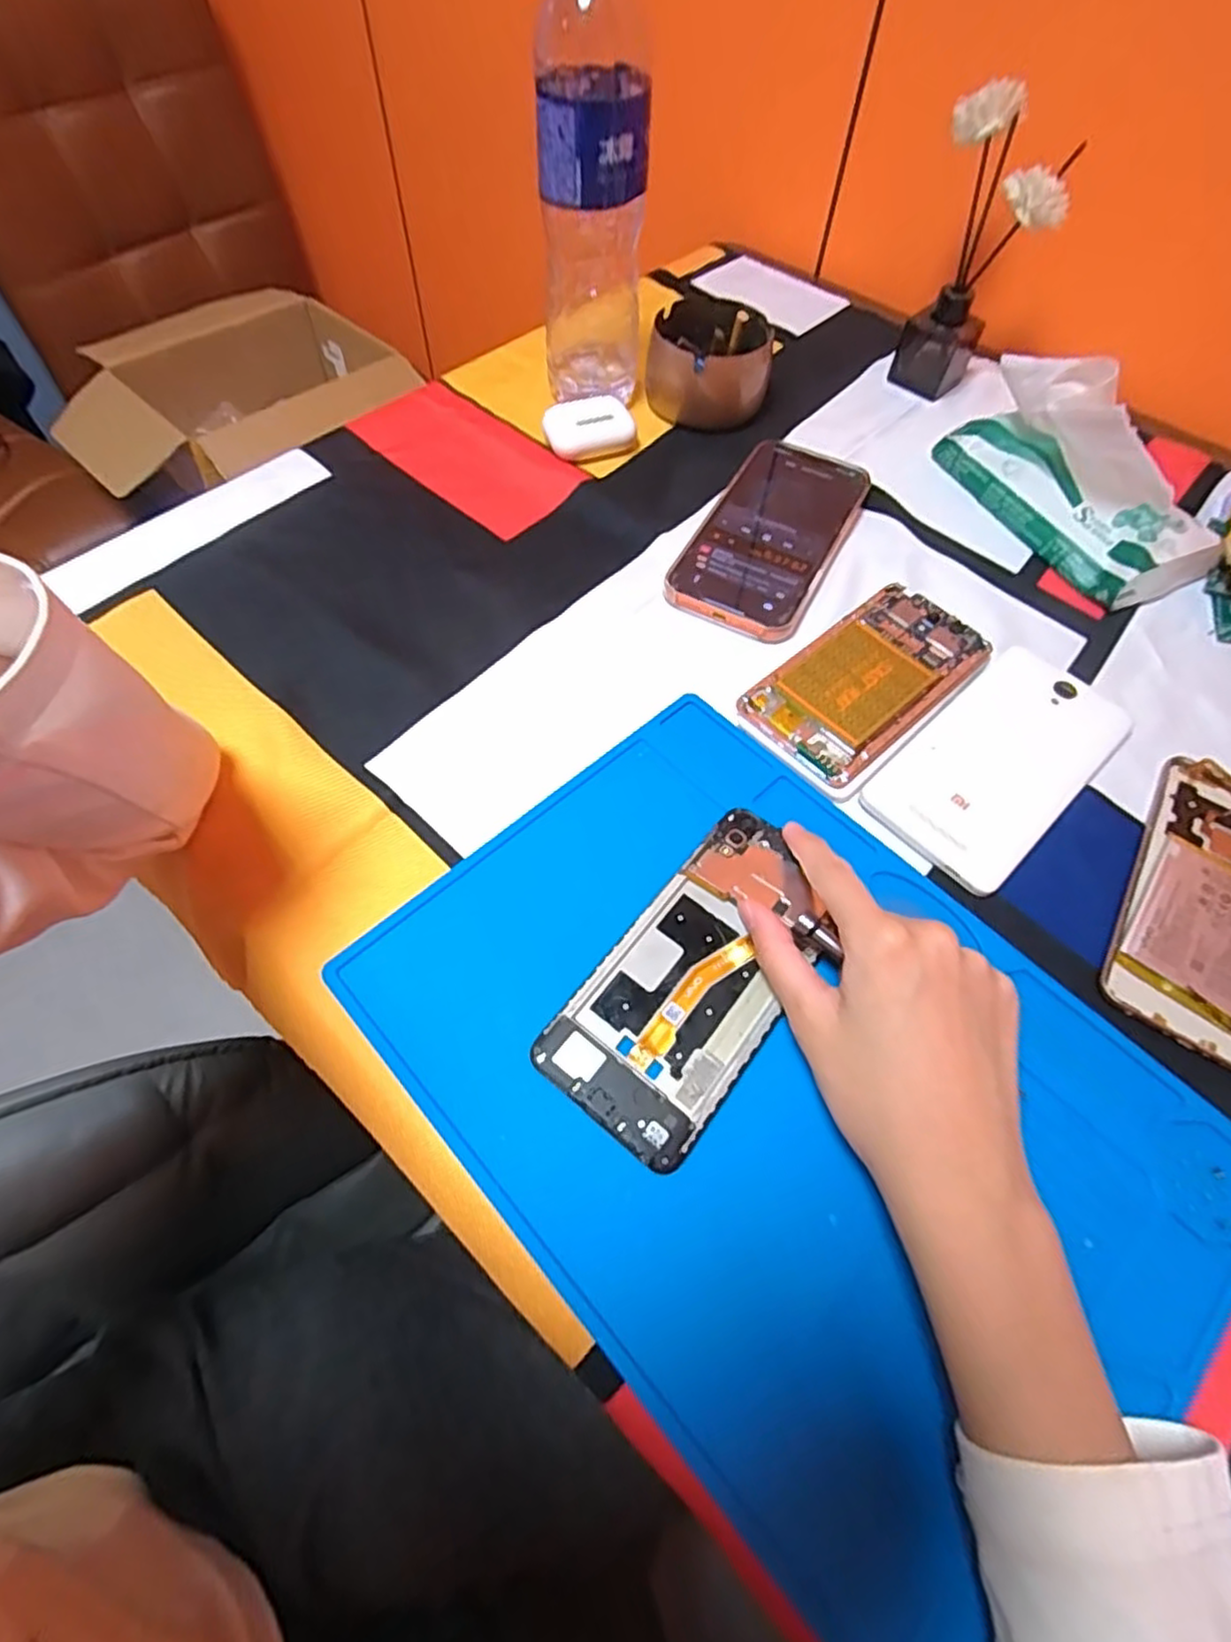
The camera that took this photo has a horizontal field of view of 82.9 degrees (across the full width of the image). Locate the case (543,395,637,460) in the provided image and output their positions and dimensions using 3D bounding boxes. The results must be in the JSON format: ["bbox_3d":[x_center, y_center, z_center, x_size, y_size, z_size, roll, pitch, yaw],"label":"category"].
[{"bbox_3d":[-0.018,-0.268,0.477,0.057,0.024,0.039,-19,63,-13],"label":"case"}]

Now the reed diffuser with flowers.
[{"bbox_3d":[0.247,-0.390,0.486,0.063,0.152,0.070,0,60,-3],"label":"reed diffuser with flowers"}]

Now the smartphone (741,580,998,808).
[{"bbox_3d":[0.137,-0.074,0.375,0.139,0.014,0.074,-38,68,-21],"label":"smartphone"}]

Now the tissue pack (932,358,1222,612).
[{"bbox_3d":[0.288,-0.219,0.429,0.071,0.080,0.170,-25,64,-16],"label":"tissue pack"}]

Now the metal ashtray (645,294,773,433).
[{"bbox_3d":[0.066,-0.327,0.498,0.084,0.048,0.076,7,60,2],"label":"metal ashtray"}]

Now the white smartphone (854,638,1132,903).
[{"bbox_3d":[0.199,-0.032,0.357,0.151,0.008,0.074,-39,69,-22],"label":"white smartphone"}]

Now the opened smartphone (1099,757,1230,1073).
[{"bbox_3d":[0.280,0.037,0.323,0.072,0.004,0.153,30,63,14],"label":"opened smartphone"}]

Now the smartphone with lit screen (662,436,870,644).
[{"bbox_3d":[0.098,-0.179,0.437,0.083,0.014,0.166,25,62,12],"label":"smartphone with lit screen"}]

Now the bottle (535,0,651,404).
[{"bbox_3d":[-0.013,-0.373,0.423,0.060,0.222,0.056,4,60,0],"label":"bottle"}]

